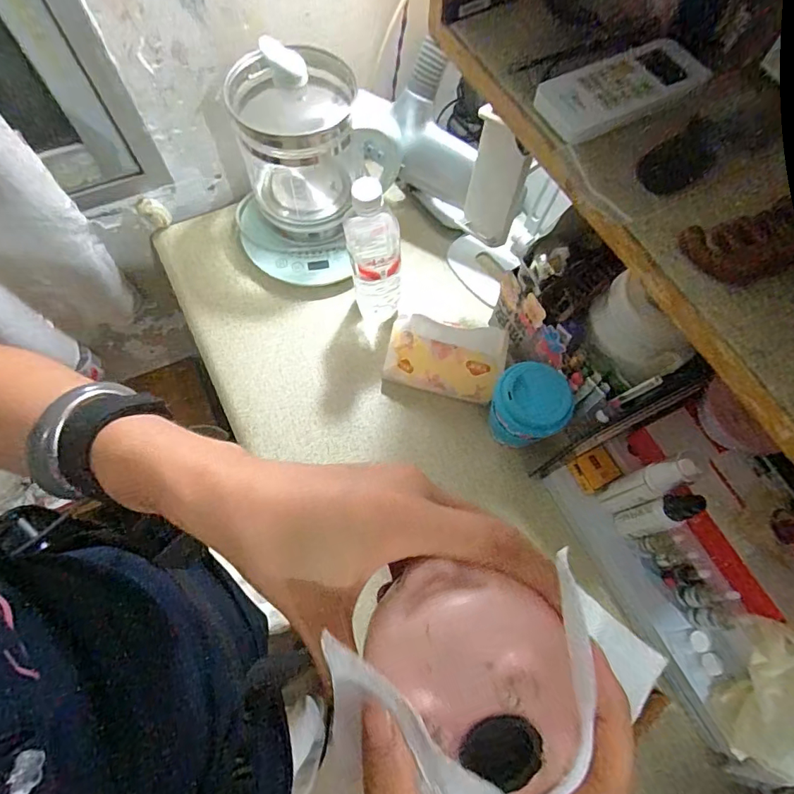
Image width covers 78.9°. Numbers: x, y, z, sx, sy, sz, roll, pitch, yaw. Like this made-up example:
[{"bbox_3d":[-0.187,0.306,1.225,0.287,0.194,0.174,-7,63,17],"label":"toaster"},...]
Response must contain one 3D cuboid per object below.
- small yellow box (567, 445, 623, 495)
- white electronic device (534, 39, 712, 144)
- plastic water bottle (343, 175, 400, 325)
[{"bbox_3d":[0.223,0.083,0.545,0.036,0.029,0.040,-27,71,-12],"label":"small yellow box"},{"bbox_3d":[0.168,-0.228,0.356,0.128,0.016,0.053,-22,70,-11],"label":"white electronic device"},{"bbox_3d":[-0.027,-0.172,0.588,0.066,0.216,0.063,-1,68,-2],"label":"plastic water bottle"}]

